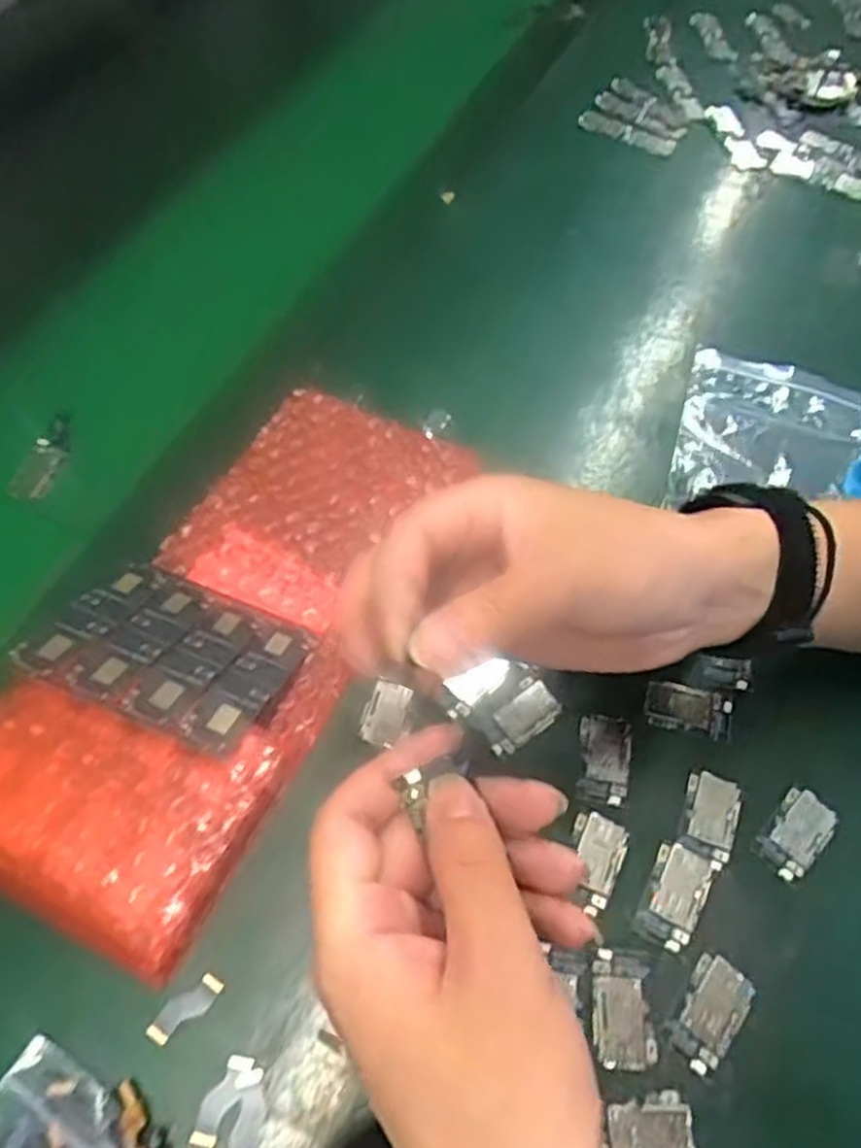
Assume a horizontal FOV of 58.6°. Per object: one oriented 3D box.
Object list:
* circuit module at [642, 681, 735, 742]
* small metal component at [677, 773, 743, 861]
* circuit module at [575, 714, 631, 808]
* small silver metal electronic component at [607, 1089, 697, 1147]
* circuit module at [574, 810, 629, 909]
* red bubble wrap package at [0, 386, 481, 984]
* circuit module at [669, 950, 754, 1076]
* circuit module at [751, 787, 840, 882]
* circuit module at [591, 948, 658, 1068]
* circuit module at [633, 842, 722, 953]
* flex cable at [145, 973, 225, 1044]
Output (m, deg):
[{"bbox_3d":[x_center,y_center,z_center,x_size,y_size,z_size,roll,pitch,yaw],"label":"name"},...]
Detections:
[{"bbox_3d":[0.116,0.061,0.346,0.038,0.004,0.022,13,58,8],"label":"circuit module"},{"bbox_3d":[0.118,0.100,0.322,0.022,0.004,0.034,19,59,11],"label":"small metal component"},{"bbox_3d":[0.076,0.080,0.332,0.022,0.004,0.038,9,58,5],"label":"circuit module"},{"bbox_3d":[0.076,0.193,0.263,0.031,0.004,0.021,-7,58,-5],"label":"small silver metal electronic component"},{"bbox_3d":[0.067,0.114,0.310,0.022,0.004,0.034,21,60,12],"label":"circuit module"},{"bbox_3d":[-0.084,0.016,0.340,0.116,0.034,0.268,24,62,11],"label":"red bubble wrap package"},{"bbox_3d":[0.104,0.162,0.284,0.021,0.004,0.038,32,63,18],"label":"circuit module"},{"bbox_3d":[0.153,0.107,0.319,0.022,0.004,0.039,38,65,21],"label":"circuit module"},{"bbox_3d":[0.071,0.160,0.283,0.022,0.004,0.036,3,58,1],"label":"circuit module"},{"bbox_3d":[0.098,0.127,0.304,0.022,0.004,0.039,26,61,15],"label":"circuit module"},{"bbox_3d":[-0.088,0.156,0.275,0.028,0.004,0.010,-33,64,-19],"label":"flex cable"}]

